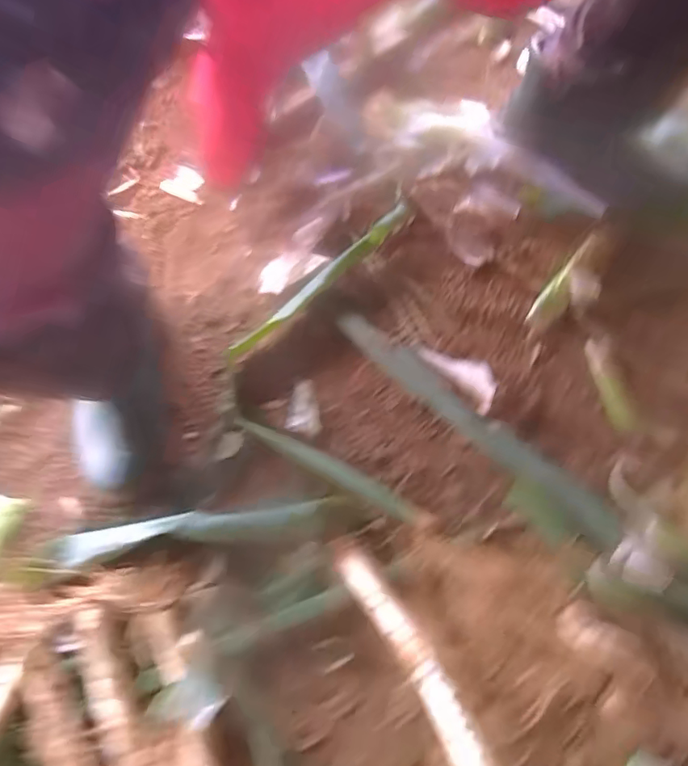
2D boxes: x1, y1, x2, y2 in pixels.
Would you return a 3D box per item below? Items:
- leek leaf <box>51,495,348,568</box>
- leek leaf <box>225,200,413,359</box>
[{"bbox_3d":[-0.137,0.130,0.475,0.254,0.021,0.029,-8,69,-4],"label":"leek leaf"},{"bbox_3d":[-0.022,-0.112,0.576,0.252,0.036,0.023,-39,74,-14],"label":"leek leaf"}]

